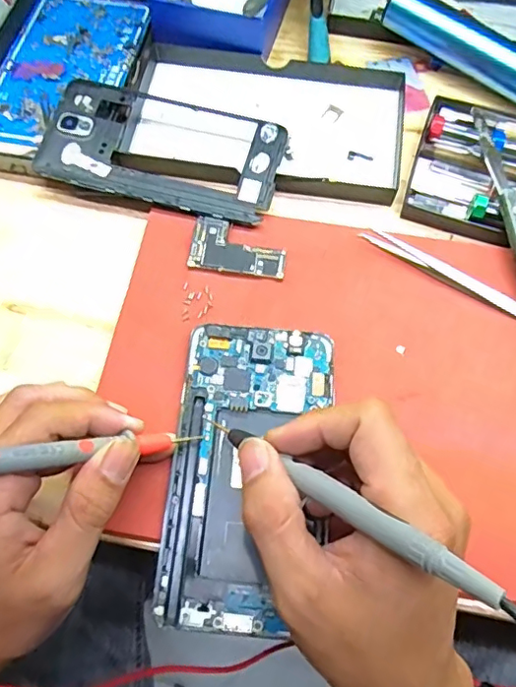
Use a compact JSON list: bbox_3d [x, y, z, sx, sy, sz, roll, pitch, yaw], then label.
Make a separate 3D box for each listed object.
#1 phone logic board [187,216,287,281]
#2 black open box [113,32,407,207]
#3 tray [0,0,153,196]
[{"bbox_3d":[-0.011,-0.056,0.324,0.055,0.004,0.034,10,67,2],"label":"phone logic board"},{"bbox_3d":[0.006,-0.149,0.367,0.180,0.020,0.118,5,67,0],"label":"black open box"},{"bbox_3d":[-0.134,-0.192,0.384,0.107,0.015,0.192,11,67,3],"label":"tray"}]

